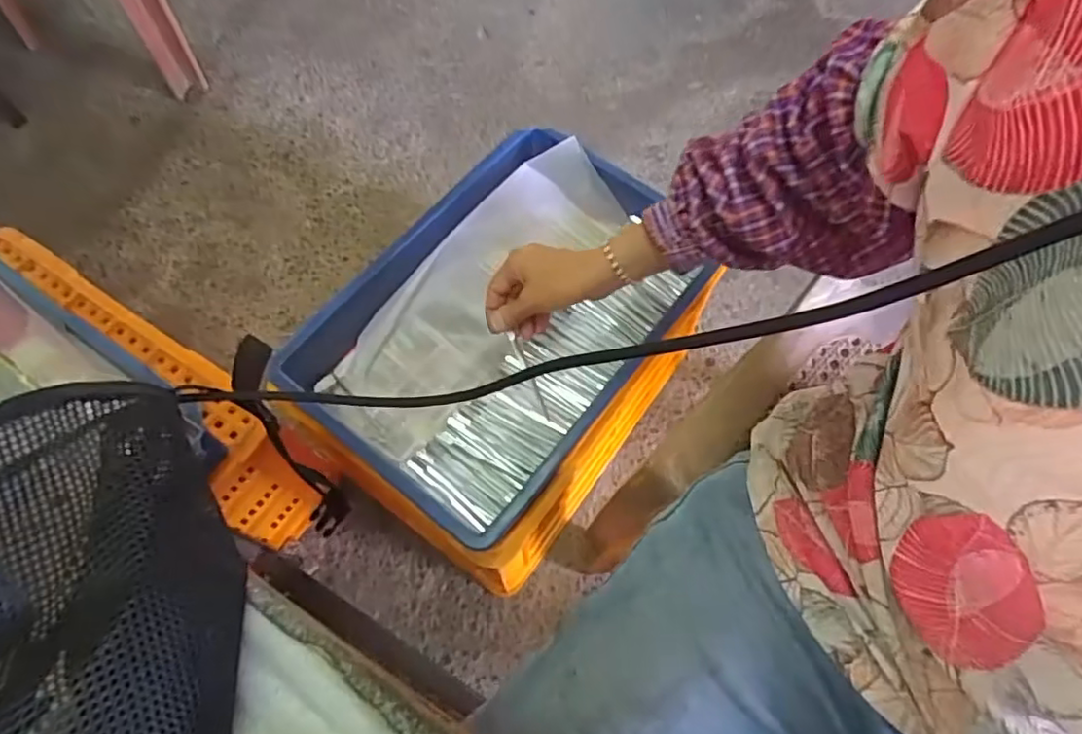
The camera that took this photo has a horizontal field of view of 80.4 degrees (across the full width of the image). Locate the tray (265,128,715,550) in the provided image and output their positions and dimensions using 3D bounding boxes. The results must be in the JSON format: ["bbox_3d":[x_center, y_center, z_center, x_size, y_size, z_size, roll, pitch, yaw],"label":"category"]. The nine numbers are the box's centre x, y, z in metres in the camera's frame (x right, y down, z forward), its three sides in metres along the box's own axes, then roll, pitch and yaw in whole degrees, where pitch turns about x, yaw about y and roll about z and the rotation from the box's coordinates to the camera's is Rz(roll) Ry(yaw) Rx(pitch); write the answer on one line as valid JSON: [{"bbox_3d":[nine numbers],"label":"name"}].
[{"bbox_3d":[-0.029,-0.054,0.706,0.282,0.090,0.435,36,69,16],"label":"tray"}]

